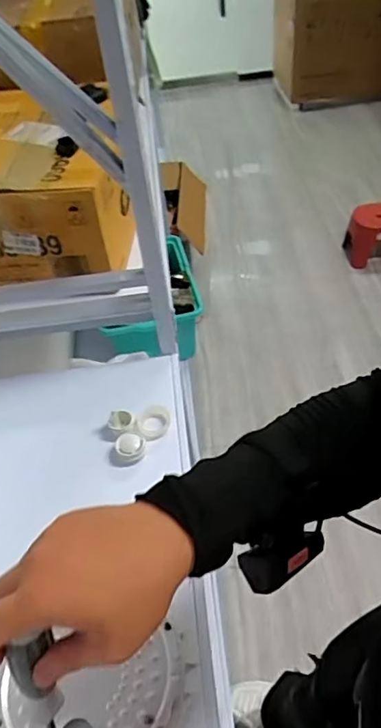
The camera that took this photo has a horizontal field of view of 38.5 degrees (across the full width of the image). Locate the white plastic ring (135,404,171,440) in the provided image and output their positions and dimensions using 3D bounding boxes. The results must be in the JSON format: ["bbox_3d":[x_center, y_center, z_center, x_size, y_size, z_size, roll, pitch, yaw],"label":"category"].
[{"bbox_3d":[-0.053,0.079,0.761,0.047,0.015,0.056,-8,47,-1],"label":"white plastic ring"}]

